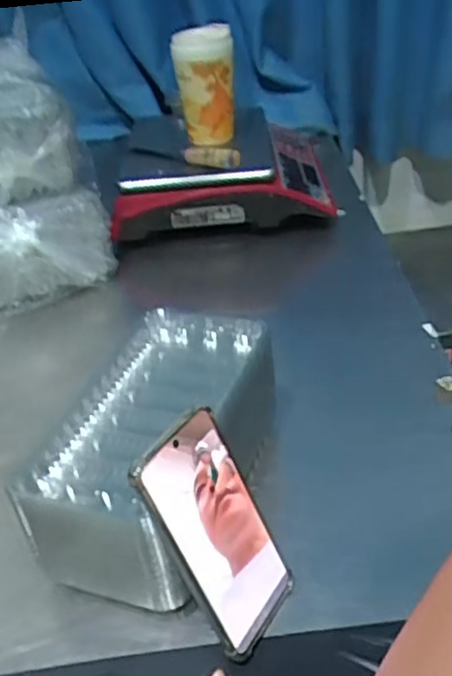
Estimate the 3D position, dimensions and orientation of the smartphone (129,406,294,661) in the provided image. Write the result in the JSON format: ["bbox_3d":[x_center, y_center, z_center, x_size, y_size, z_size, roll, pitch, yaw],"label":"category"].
[{"bbox_3d":[-0.005,0.128,0.433,0.010,0.157,0.075,-9,24,42],"label":"smartphone"}]

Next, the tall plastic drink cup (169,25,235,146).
[{"bbox_3d":[-0.028,-0.369,0.958,0.086,0.155,0.085,-9,34,-7],"label":"tall plastic drink cup"}]

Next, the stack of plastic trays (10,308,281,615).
[{"bbox_3d":[-0.049,0.091,0.543,0.130,0.107,0.246,8,37,19],"label":"stack of plastic trays"}]

